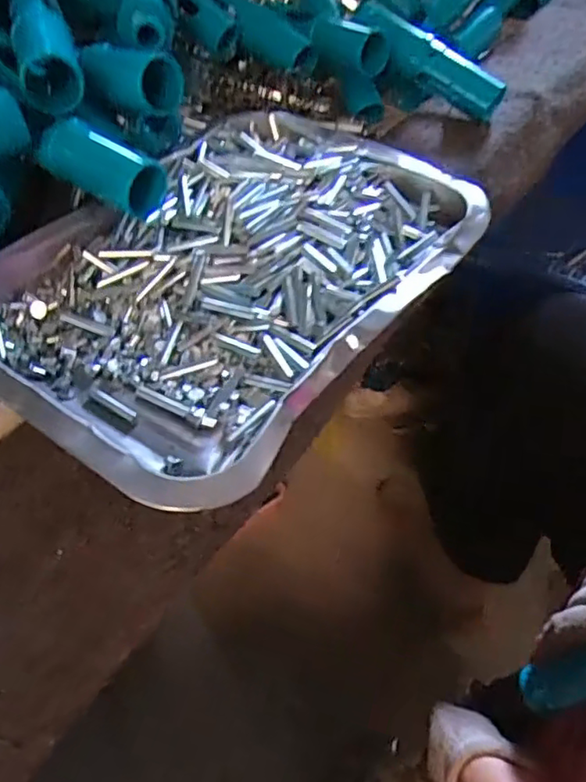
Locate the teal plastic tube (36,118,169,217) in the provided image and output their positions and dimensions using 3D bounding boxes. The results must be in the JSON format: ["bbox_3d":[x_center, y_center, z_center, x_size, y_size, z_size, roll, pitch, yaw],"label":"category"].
[{"bbox_3d":[-0.099,-0.114,0.315,0.064,0.027,0.025,26,57,21],"label":"teal plastic tube"}]

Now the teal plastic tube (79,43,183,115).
[{"bbox_3d":[-0.092,-0.174,0.340,0.062,0.028,0.029,22,55,18],"label":"teal plastic tube"}]

